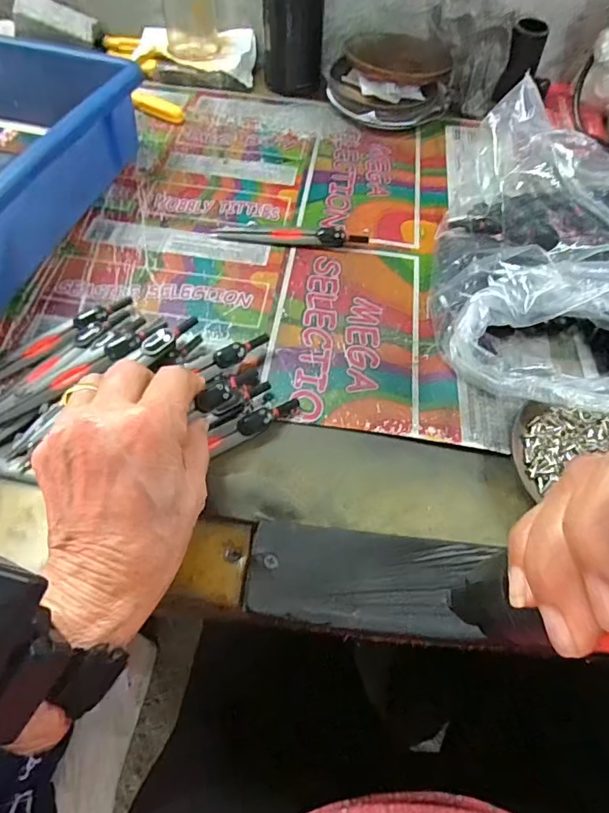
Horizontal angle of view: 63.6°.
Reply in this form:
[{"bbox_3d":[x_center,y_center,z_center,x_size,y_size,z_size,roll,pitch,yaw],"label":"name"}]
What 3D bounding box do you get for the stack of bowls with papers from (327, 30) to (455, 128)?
[{"bbox_3d":[0.097,-0.351,0.533,0.129,0.054,0.111,-29,62,-21],"label":"stack of bowls with papers"}]

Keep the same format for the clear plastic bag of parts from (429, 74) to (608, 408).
[{"bbox_3d":[0.224,-0.116,0.378,0.244,0.077,0.270,4,56,-1],"label":"clear plastic bag of parts"}]

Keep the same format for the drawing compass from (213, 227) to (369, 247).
[{"bbox_3d":[-0.010,-0.145,0.415,0.125,0.013,0.017,2,56,-1],"label":"drawing compass"}]

